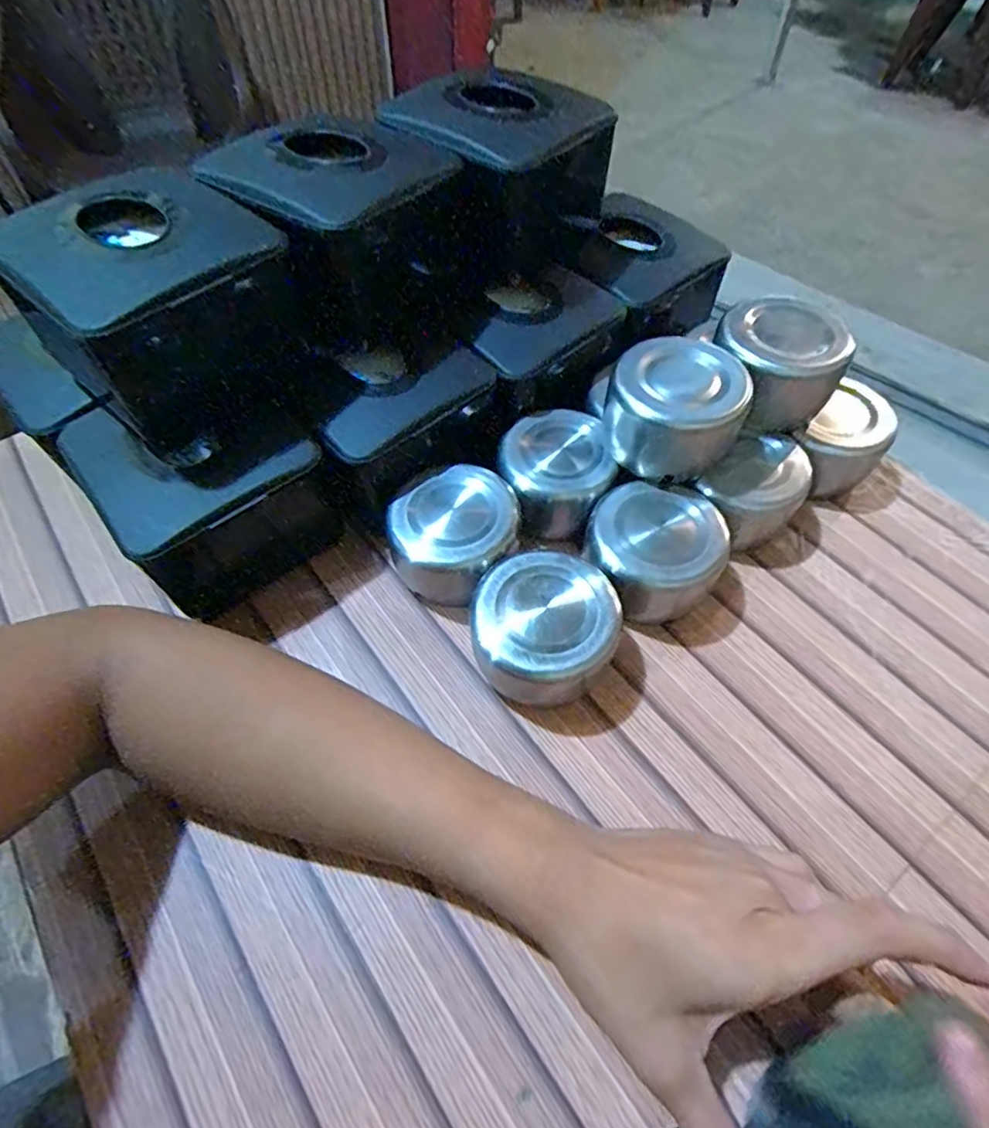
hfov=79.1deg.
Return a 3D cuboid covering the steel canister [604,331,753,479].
[{"bbox_3d":[0.112,-0.096,0.367,0.075,0.062,0.061,38,64,23],"label":"steel canister"}]

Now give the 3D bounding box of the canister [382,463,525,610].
[{"bbox_3d":[-0.023,-0.018,0.376,0.076,0.061,0.070,0,56,0],"label":"canister"}]

